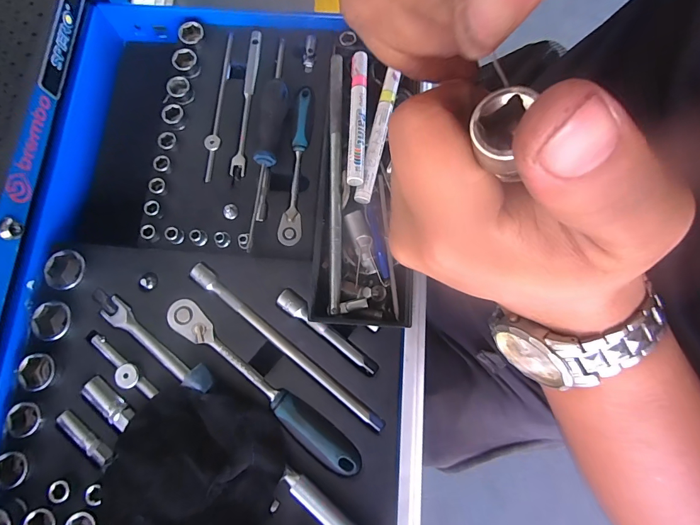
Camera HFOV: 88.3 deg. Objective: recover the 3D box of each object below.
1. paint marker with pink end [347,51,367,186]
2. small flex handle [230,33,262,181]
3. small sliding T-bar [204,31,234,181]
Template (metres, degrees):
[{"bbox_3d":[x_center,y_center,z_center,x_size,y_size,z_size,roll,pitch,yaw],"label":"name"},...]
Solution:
[{"bbox_3d":[0.008,-0.140,0.343,0.016,0.013,0.142,2,77,1],"label":"paint marker with pink end"},{"bbox_3d":[-0.121,-0.189,0.422,0.016,0.016,0.181,4,77,1],"label":"small flex handle"},{"bbox_3d":[-0.155,-0.186,0.424,0.017,0.013,0.191,2,77,1],"label":"small sliding T-bar"}]

